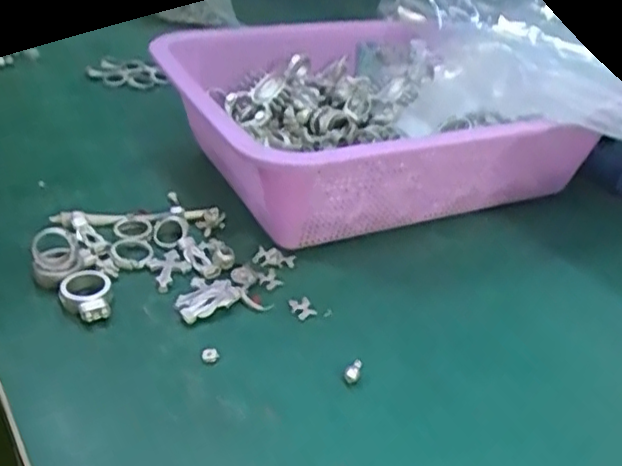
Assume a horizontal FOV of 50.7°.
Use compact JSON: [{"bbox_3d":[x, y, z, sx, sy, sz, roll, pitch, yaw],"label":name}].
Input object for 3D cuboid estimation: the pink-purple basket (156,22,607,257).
[{"bbox_3d":[0.038,-0.080,0.484,0.256,0.082,0.217,-12,36,-24],"label":"pink-purple basket"}]

